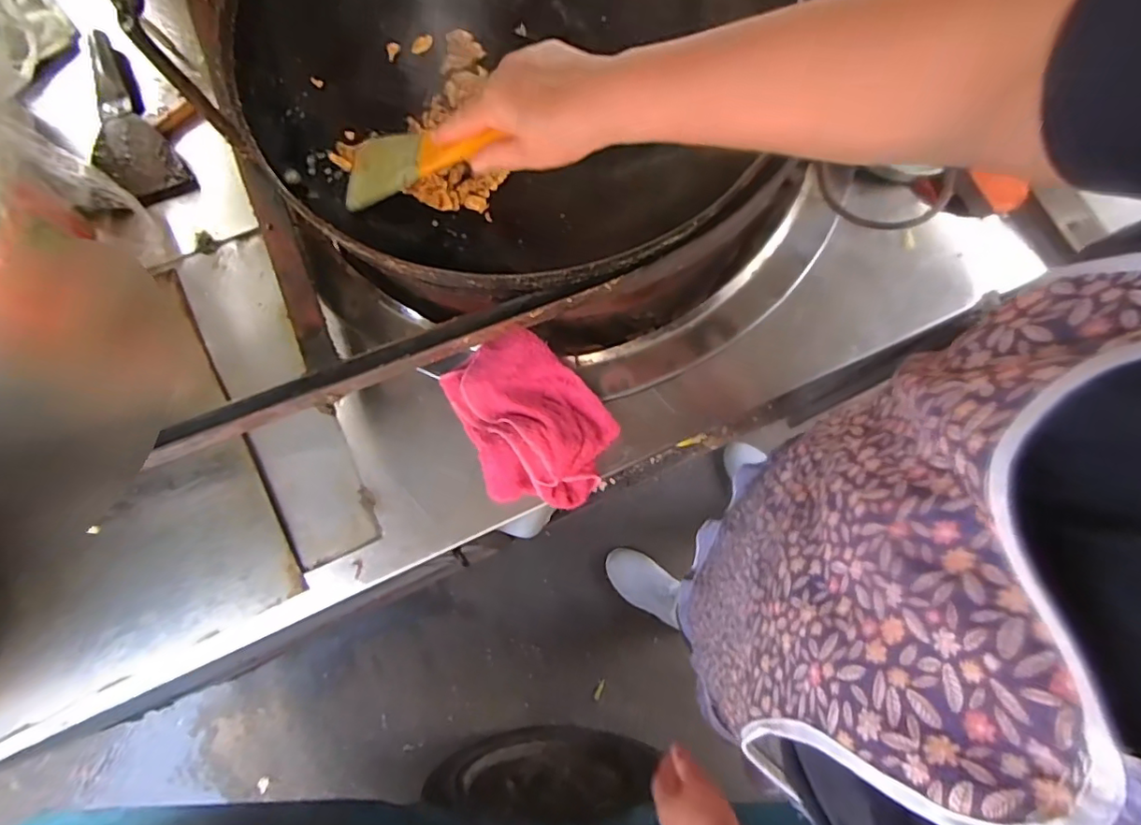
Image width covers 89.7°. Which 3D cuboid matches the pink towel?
[{"bbox_3d":[-0.038,0.009,0.539,0.133,0.042,0.170,-37,80,-7],"label":"pink towel"}]

